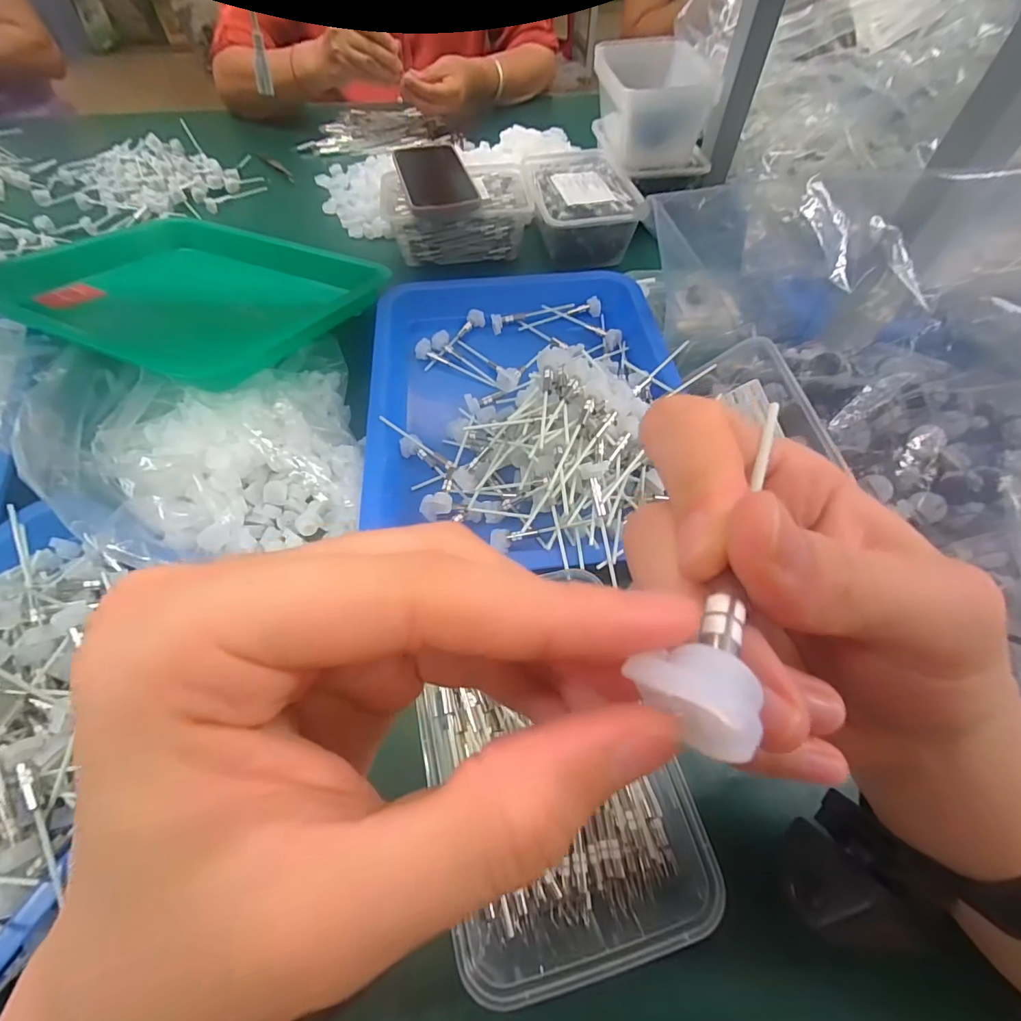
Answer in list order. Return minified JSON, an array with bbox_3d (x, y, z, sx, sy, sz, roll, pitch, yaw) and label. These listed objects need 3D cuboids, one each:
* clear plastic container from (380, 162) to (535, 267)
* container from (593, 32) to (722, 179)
[{"bbox_3d":[-0.063,-0.353,0.568,0.164,0.069,0.110,-6,57,-4],"label":"clear plastic container"},{"bbox_3d":[0.170,-0.496,0.579,0.125,0.080,0.156,-5,57,-4],"label":"container"}]

